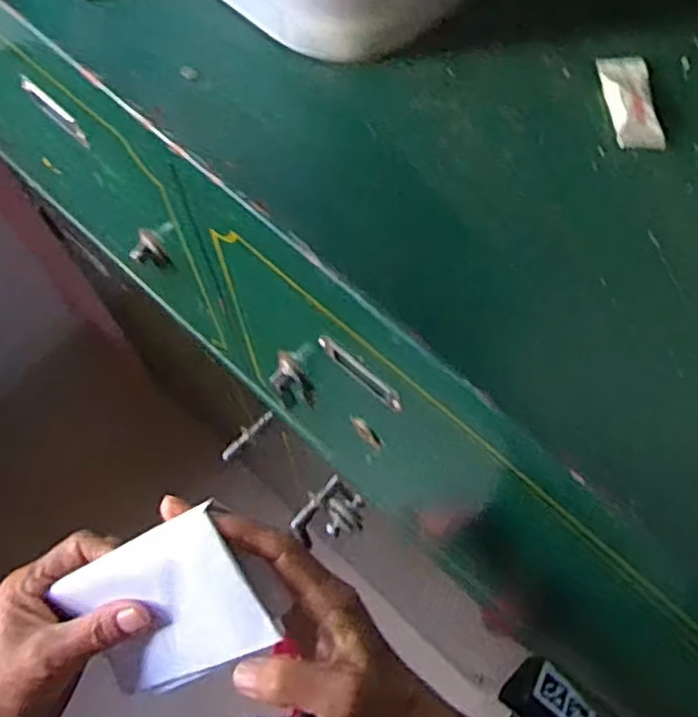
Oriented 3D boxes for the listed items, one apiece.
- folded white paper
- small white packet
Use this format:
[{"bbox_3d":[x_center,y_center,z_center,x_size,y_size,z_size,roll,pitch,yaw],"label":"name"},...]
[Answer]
[{"bbox_3d":[-0.092,0.127,0.362,0.105,0.008,0.078,-30,92,24],"label":"folded white paper"},{"bbox_3d":[0.137,-0.126,0.352,0.026,0.009,0.055,-1,68,0],"label":"small white packet"}]

